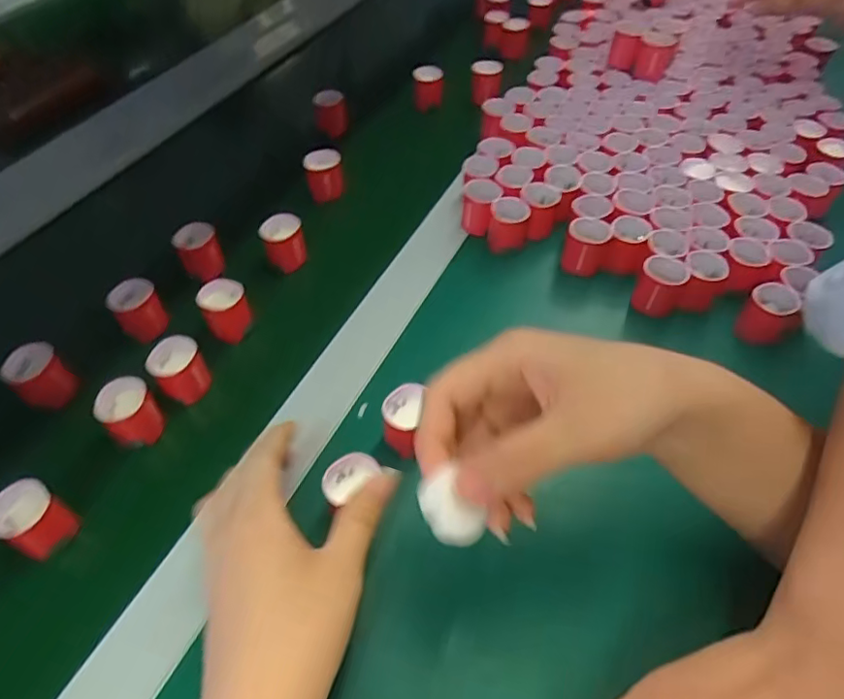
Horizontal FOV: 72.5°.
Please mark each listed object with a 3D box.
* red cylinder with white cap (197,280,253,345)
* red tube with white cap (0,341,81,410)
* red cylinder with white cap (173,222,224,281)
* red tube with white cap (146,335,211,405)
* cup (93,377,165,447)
[{"bbox_3d":[-0.141,-0.028,0.416,0.031,0.037,0.027,-26,57,-22],"label":"red cylinder with white cap"},{"bbox_3d":[-0.244,0.018,0.371,0.026,0.033,0.031,28,55,18],"label":"red tube with white cap"},{"bbox_3d":[-0.175,-0.077,0.455,0.031,0.036,0.029,-15,53,-15],"label":"red cylinder with white cap"},{"bbox_3d":[-0.160,0.014,0.381,0.032,0.031,0.030,-24,56,-21],"label":"red tube with white cap"},{"bbox_3d":[-0.183,0.039,0.360,0.030,0.031,0.031,2,51,-2],"label":"cup"}]

